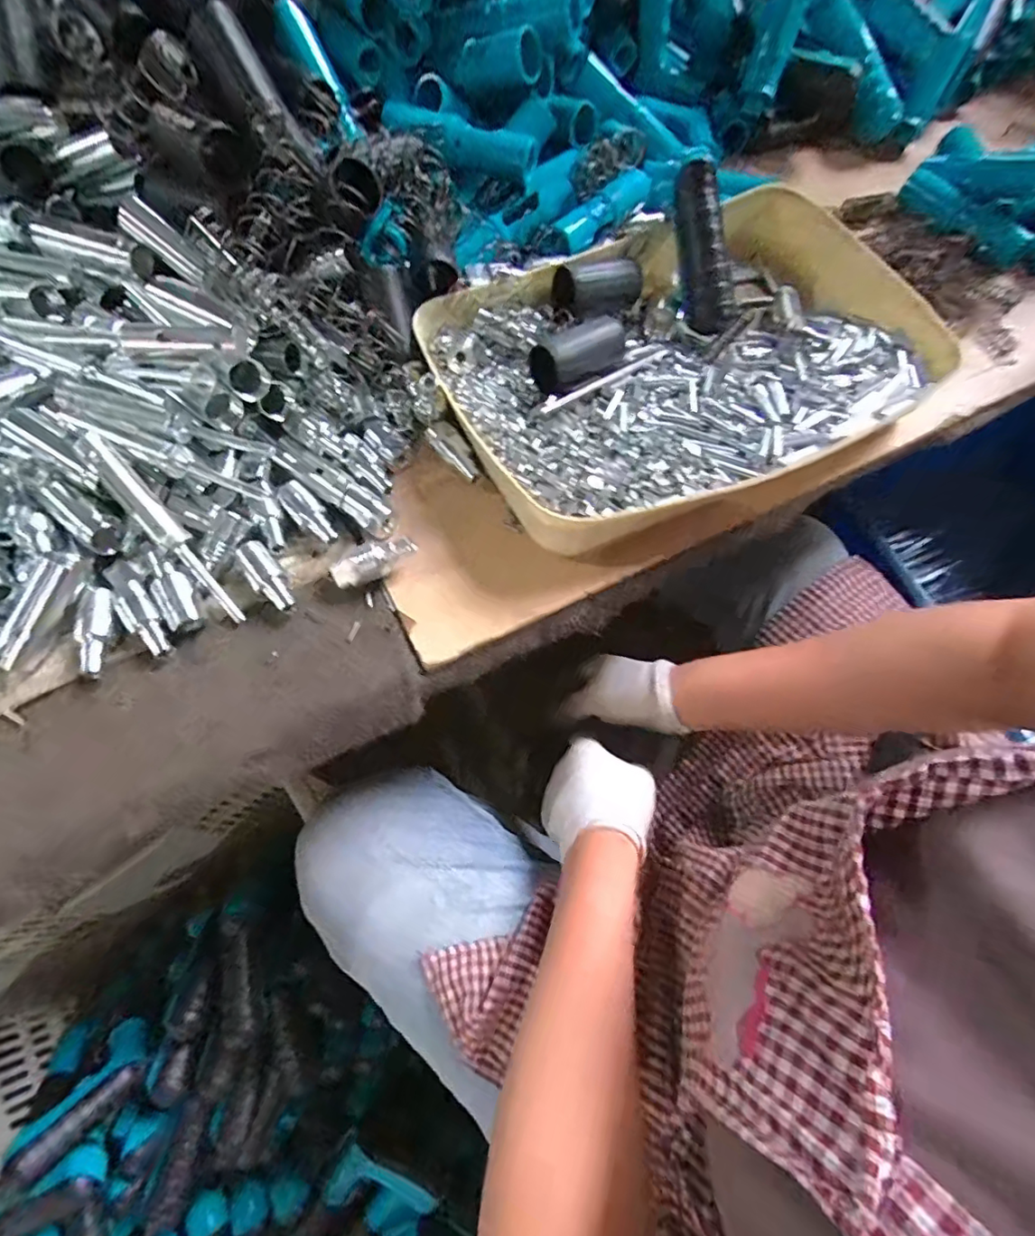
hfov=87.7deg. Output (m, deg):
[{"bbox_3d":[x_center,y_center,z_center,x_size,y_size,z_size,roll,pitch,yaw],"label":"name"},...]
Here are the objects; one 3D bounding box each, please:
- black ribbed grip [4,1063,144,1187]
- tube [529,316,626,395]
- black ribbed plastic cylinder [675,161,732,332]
[{"bbox_3d":[-0.390,0.444,0.480,0.029,0.030,0.096,42,29,16],"label":"black ribbed grip"},{"bbox_3d":[0.038,-0.181,0.360,0.063,0.028,0.034,-28,70,-13],"label":"tube"},{"bbox_3d":[0.136,-0.267,0.394,0.026,0.032,0.104,-18,109,-9],"label":"black ribbed plastic cylinder"}]

